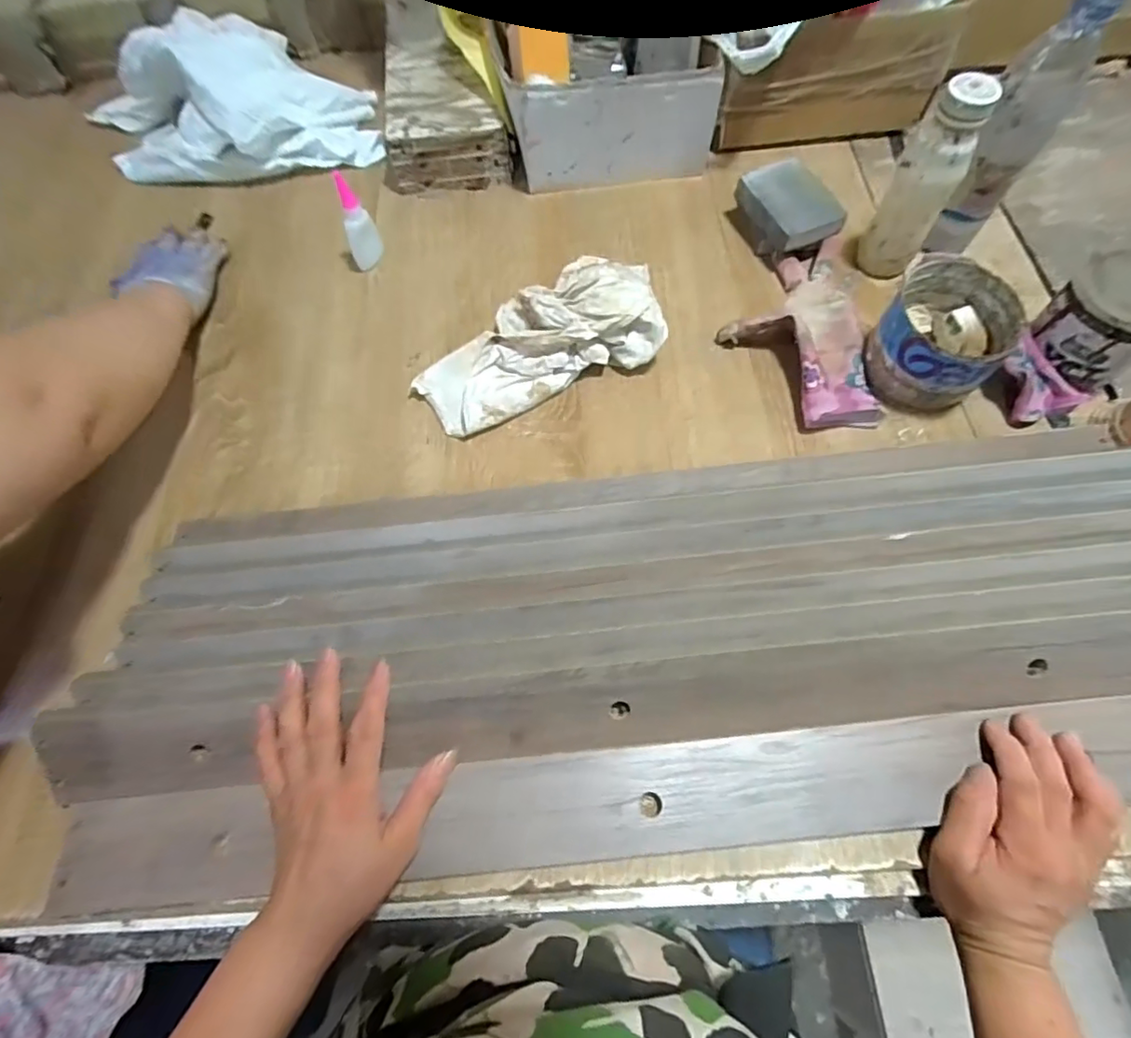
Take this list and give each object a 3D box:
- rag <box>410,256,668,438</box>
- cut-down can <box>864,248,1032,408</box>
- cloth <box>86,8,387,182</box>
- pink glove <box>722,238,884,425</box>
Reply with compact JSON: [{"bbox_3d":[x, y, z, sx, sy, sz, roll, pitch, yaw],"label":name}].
[{"bbox_3d":[-0.007,-0.175,0.545,0.270,0.058,0.134,-34,68,-12],"label":"rag"},{"bbox_3d":[0.333,-0.159,0.512,0.105,0.074,0.098,-1,65,2],"label":"cut-down can"},{"bbox_3d":[-0.407,-0.510,0.689,0.300,0.111,0.240,-25,66,-9],"label":"cloth"},{"bbox_3d":[0.221,-0.183,0.553,0.131,0.039,0.215,0,65,3],"label":"pink glove"}]

